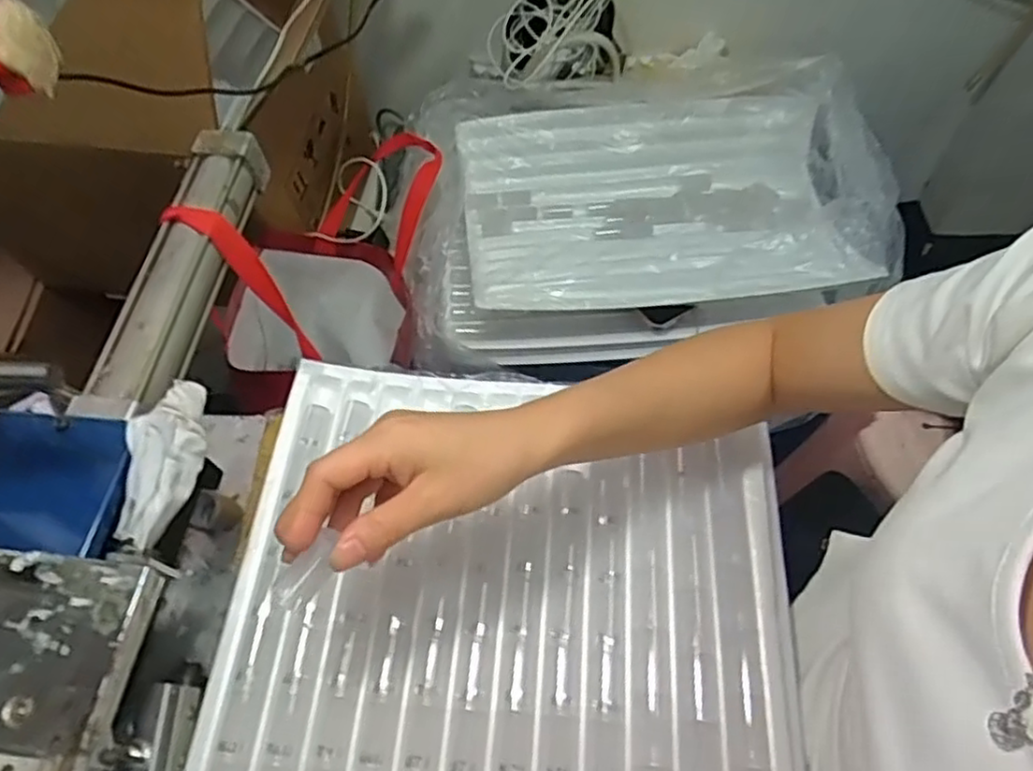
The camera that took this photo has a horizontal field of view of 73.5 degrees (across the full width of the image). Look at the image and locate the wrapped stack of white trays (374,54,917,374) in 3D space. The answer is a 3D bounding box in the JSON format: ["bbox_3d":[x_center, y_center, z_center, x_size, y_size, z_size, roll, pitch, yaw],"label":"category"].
[{"bbox_3d":[0.162,-0.220,0.858,0.592,0.146,0.364,-9,61,-1],"label":"wrapped stack of white trays"}]

